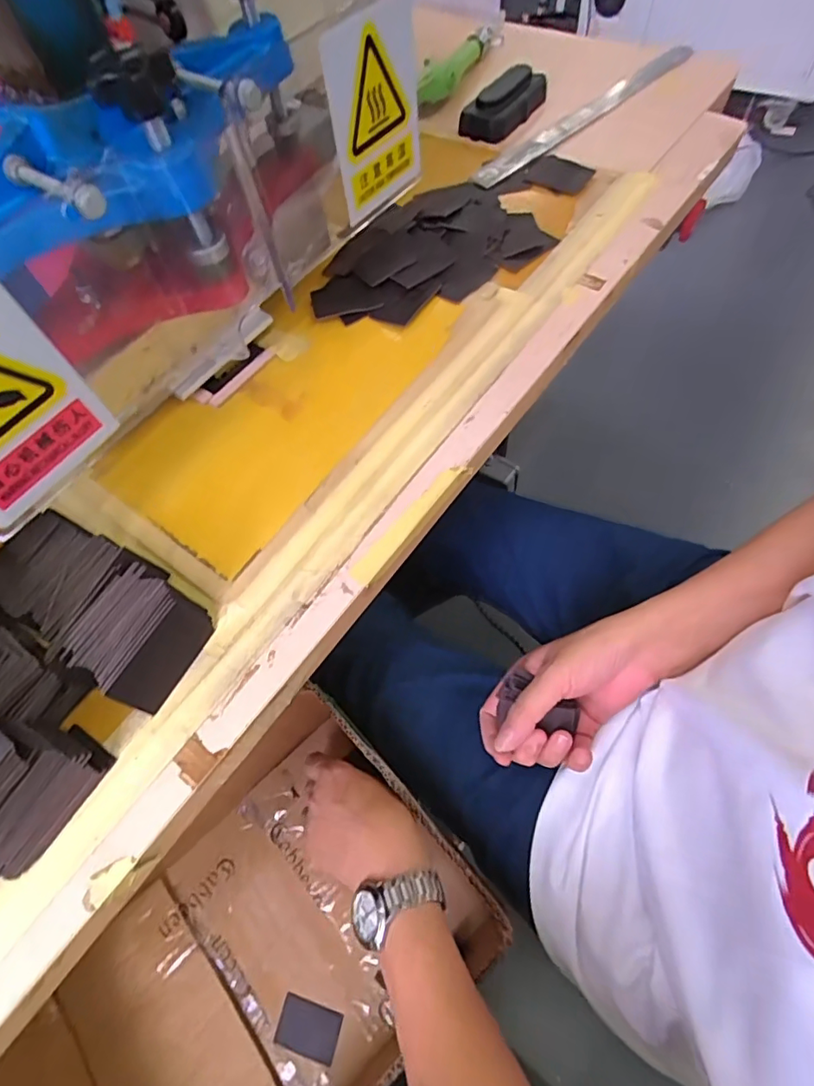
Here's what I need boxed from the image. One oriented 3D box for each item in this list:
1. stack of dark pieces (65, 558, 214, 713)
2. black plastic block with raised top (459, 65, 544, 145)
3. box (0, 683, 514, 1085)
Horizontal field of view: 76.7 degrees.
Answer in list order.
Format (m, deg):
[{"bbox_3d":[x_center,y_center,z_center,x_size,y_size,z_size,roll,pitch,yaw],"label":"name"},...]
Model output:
[{"bbox_3d":[-0.146,0.051,0.284,0.056,0.034,0.059,26,68,18],"label":"stack of dark pieces"},{"bbox_3d":[0.102,-0.444,0.519,0.048,0.025,0.104,32,70,21],"label":"black plastic block with raised top"},{"bbox_3d":[-0.135,0.361,0.424,0.235,0.137,0.352,35,72,17],"label":"box"}]

